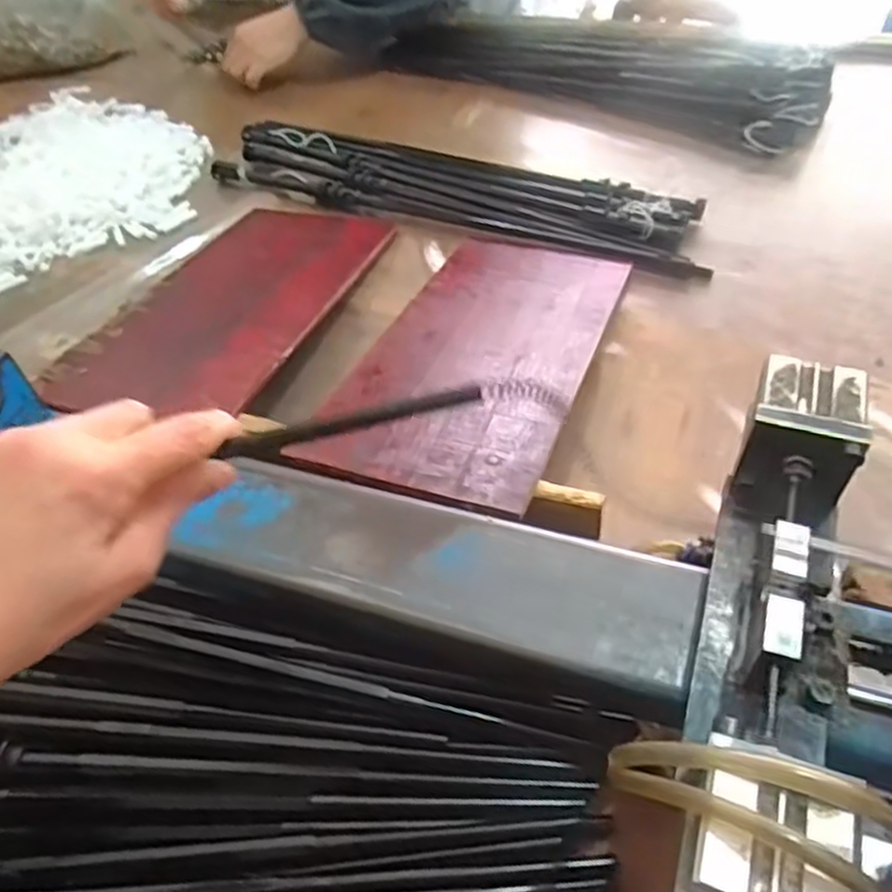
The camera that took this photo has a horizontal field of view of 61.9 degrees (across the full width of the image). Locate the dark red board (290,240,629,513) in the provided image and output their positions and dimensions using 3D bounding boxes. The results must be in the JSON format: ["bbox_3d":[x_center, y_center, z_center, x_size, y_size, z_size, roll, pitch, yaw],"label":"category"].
[{"bbox_3d":[0.034,-0.081,0.588,0.161,0.010,0.346,12,42,18],"label":"dark red board"}]

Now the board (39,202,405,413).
[{"bbox_3d":[-0.178,-0.133,0.653,0.159,0.019,0.332,16,45,9],"label":"board"}]

